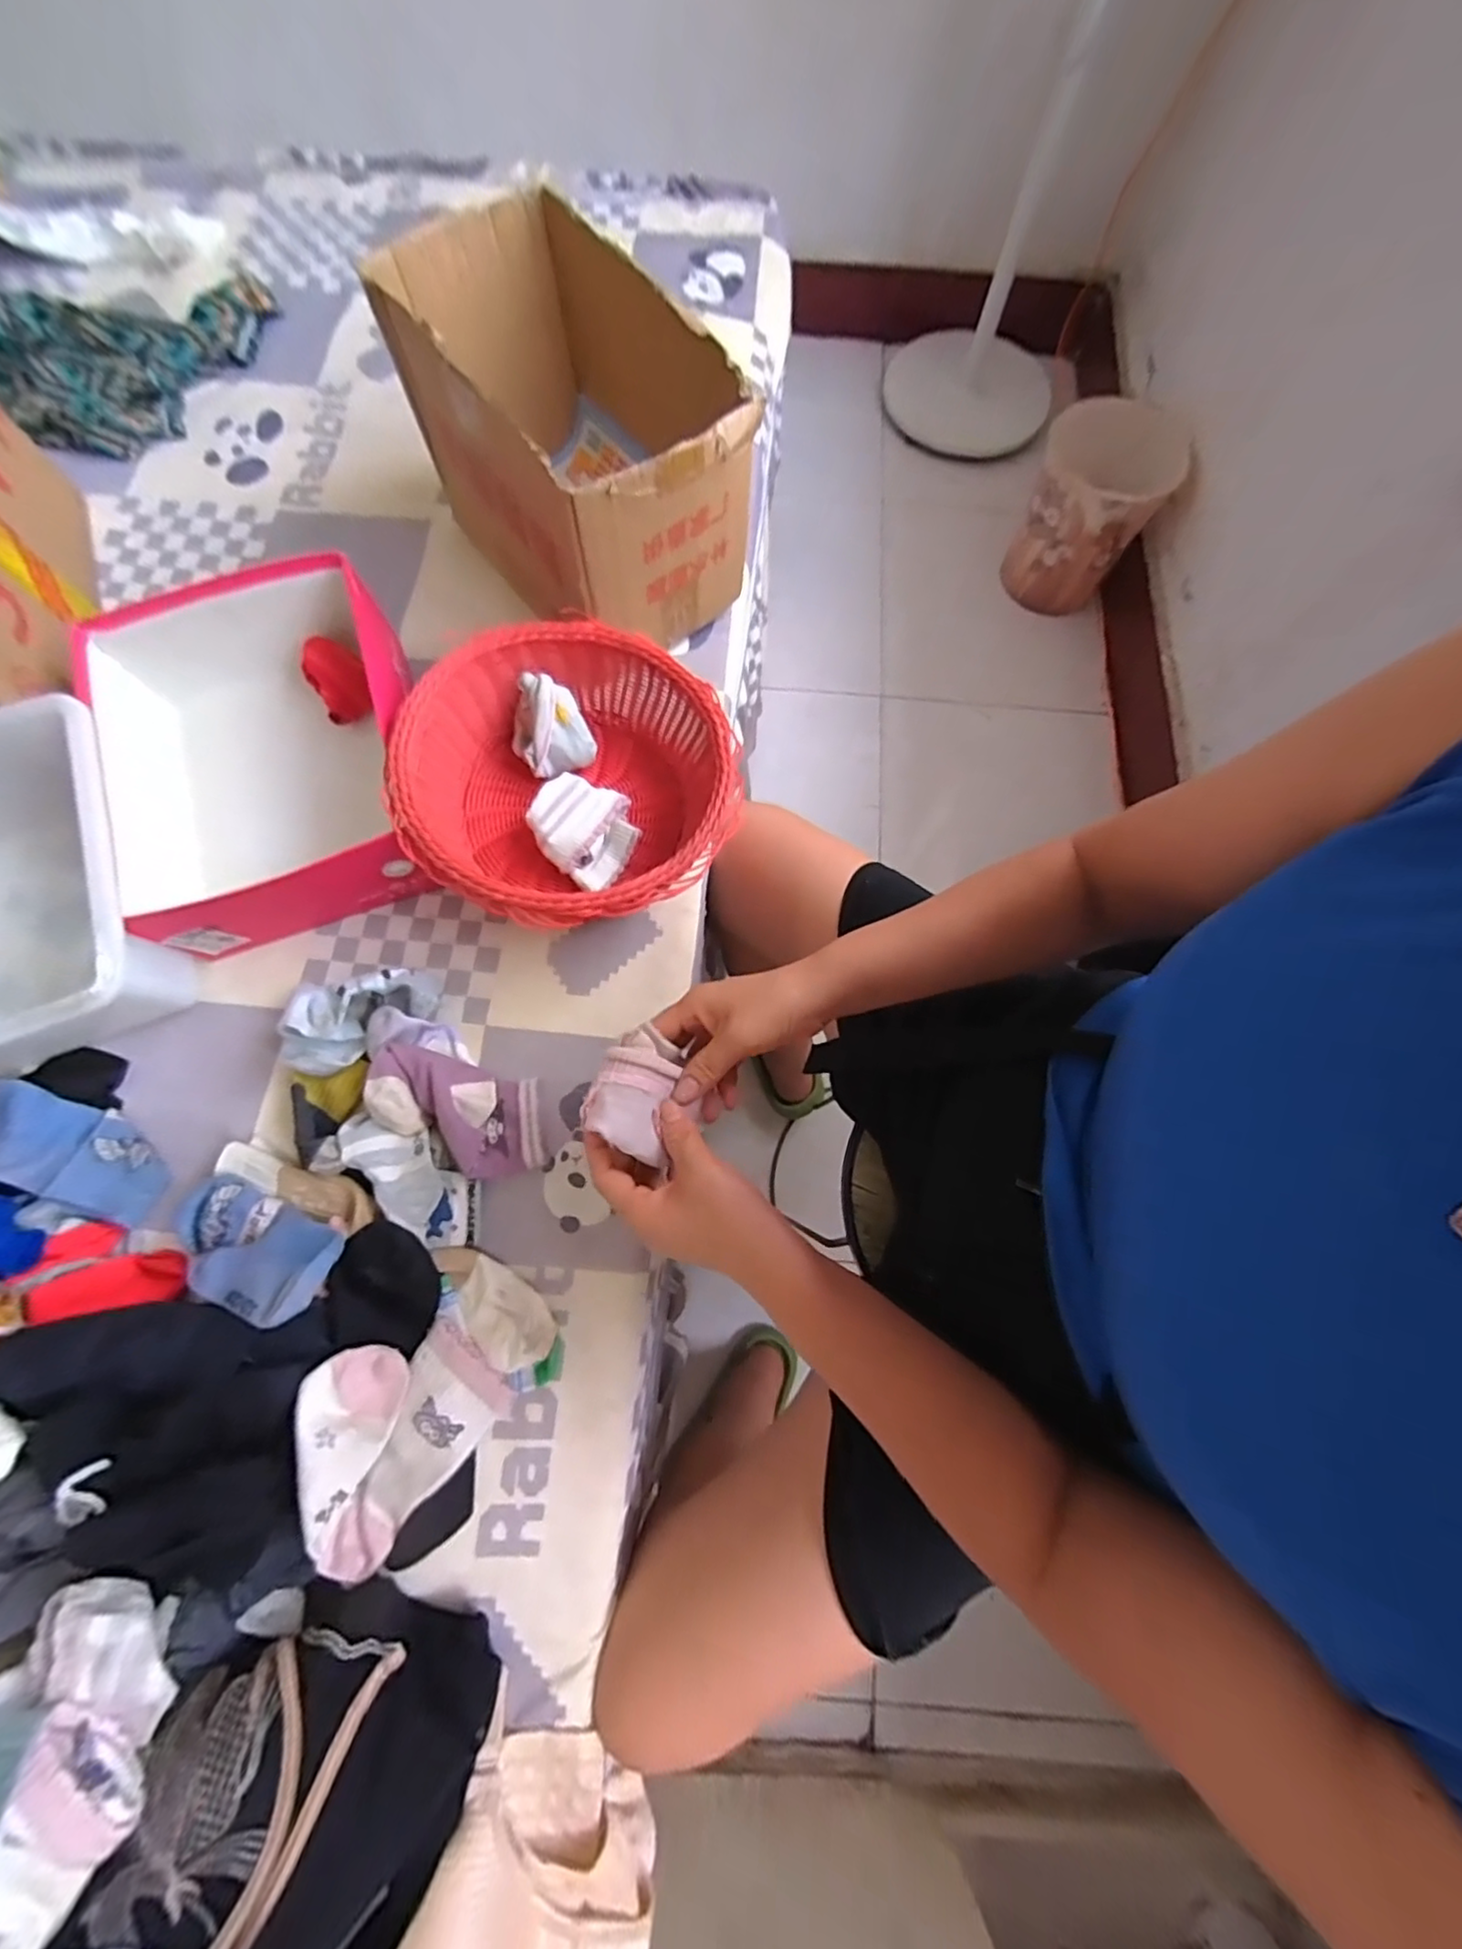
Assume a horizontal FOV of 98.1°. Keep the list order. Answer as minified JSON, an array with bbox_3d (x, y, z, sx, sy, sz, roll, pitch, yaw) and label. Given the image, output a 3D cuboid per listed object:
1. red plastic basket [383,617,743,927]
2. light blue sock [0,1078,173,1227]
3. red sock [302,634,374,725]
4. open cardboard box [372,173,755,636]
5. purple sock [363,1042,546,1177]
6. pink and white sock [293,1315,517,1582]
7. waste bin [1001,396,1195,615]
[{"bbox_3d":[-0.135,-0.162,0.570,0.271,0.116,0.265,0,73,-1],"label":"red plastic basket"},{"bbox_3d":[-0.541,0.147,0.521,0.148,0.039,0.063,39,75,-14],"label":"light blue sock"},{"bbox_3d":[-0.392,-0.295,0.639,0.055,0.046,0.081,-29,76,-9],"label":"red sock"},{"bbox_3d":[-0.145,-0.489,0.608,0.204,0.205,0.328,-35,77,-10],"label":"open cardboard box"},{"bbox_3d":[-0.224,0.112,0.521,0.147,0.020,0.081,19,62,-10],"label":"purple sock"},{"bbox_3d":[-0.245,0.320,0.452,0.112,0.062,0.141,40,77,10],"label":"pink and white sock"},{"bbox_3d":[0.667,-0.872,1.197,0.230,0.250,0.212,30,75,8],"label":"waste bin"}]

